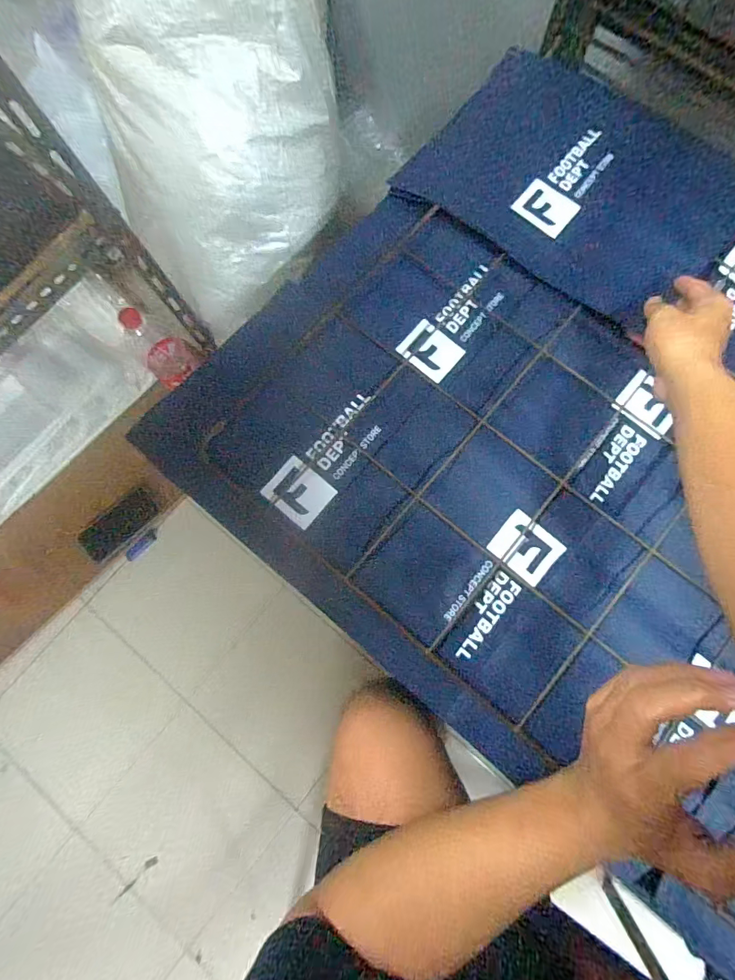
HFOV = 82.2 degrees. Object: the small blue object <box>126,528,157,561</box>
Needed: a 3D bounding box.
[{"bbox_3d":[-0.492,0.118,0.919,0.021,0.015,0.081,37,69,7],"label":"small blue object"}]

